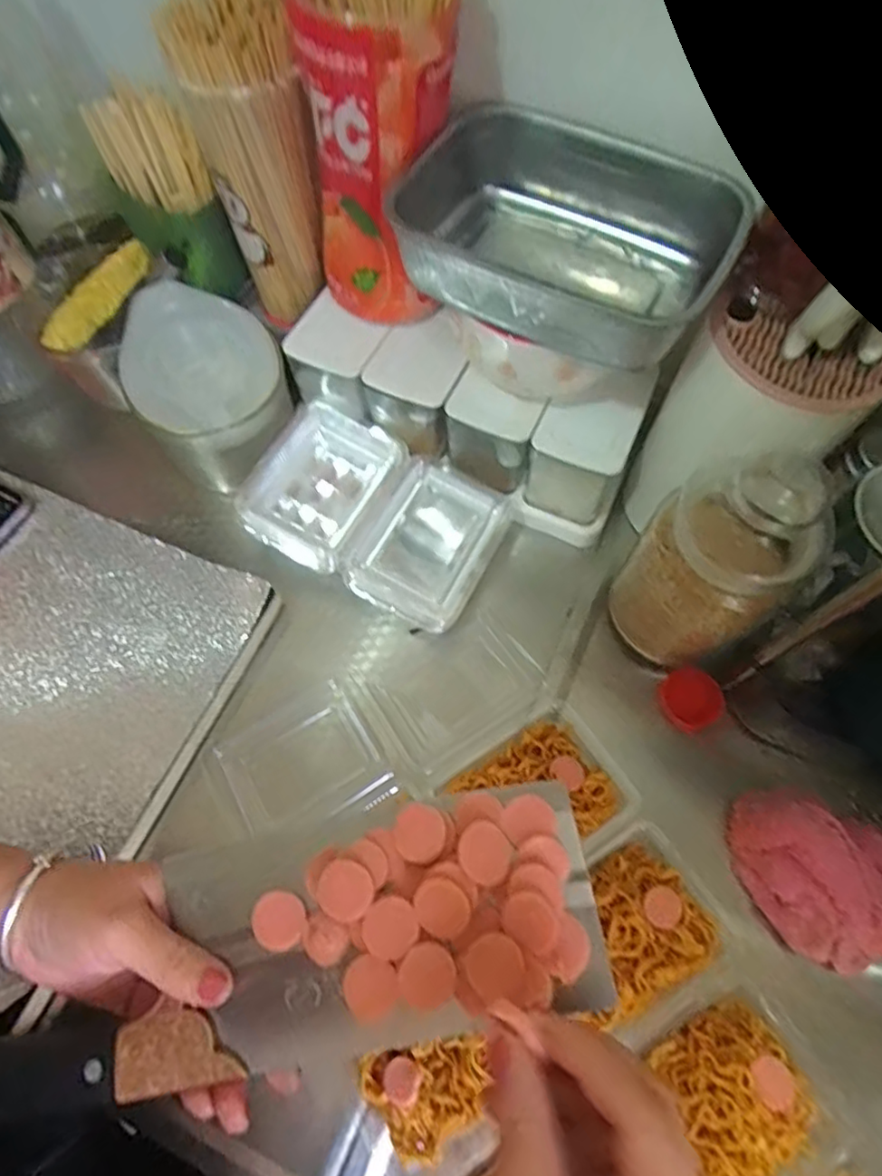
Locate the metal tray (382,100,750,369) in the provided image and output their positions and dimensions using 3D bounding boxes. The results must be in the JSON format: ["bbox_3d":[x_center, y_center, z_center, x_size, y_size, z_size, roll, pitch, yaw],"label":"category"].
[{"bbox_3d":[0.070,-0.205,0.362,0.181,0.050,0.131,29,69,12],"label":"metal tray"}]

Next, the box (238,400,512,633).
[{"bbox_3d":[-0.049,-0.060,0.473,0.183,0.038,0.126,25,68,11],"label":"box"}]

